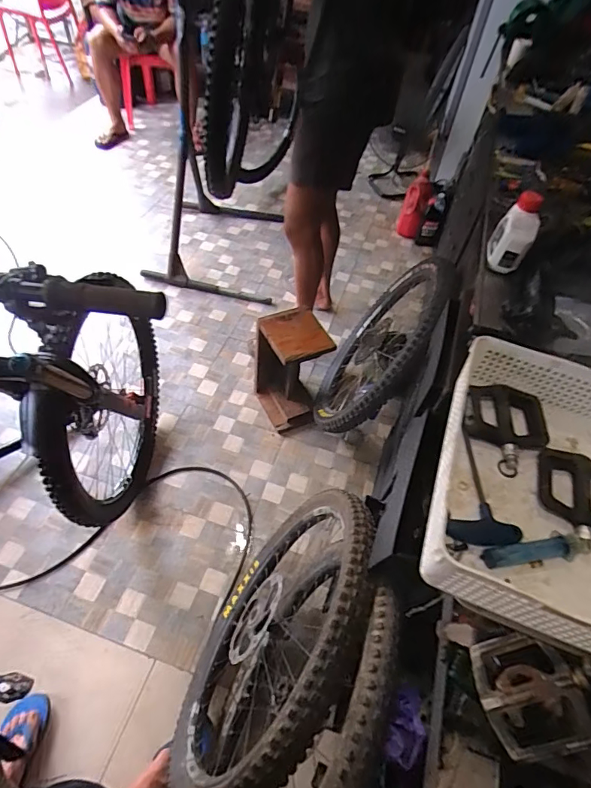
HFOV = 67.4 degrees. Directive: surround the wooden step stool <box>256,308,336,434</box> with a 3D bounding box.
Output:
[{"bbox_3d":[-0.021,-0.088,1.591,0.214,0.391,0.257,-14,55,-16],"label":"wooden step stool"}]

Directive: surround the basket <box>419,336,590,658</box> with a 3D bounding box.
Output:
[{"bbox_3d":[0.295,0.101,0.513,0.238,0.087,0.322,20,53,9],"label":"basket"}]

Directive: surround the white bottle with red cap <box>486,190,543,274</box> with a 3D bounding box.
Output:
[{"bbox_3d":[0.455,-0.336,0.923,0.072,0.132,0.096,12,52,3],"label":"white bottle with red cap"}]

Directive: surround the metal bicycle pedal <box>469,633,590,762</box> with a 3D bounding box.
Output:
[{"bbox_3d":[0.239,0.296,0.440,0.106,0.027,0.098,-29,47,22],"label":"metal bicycle pedal"}]

